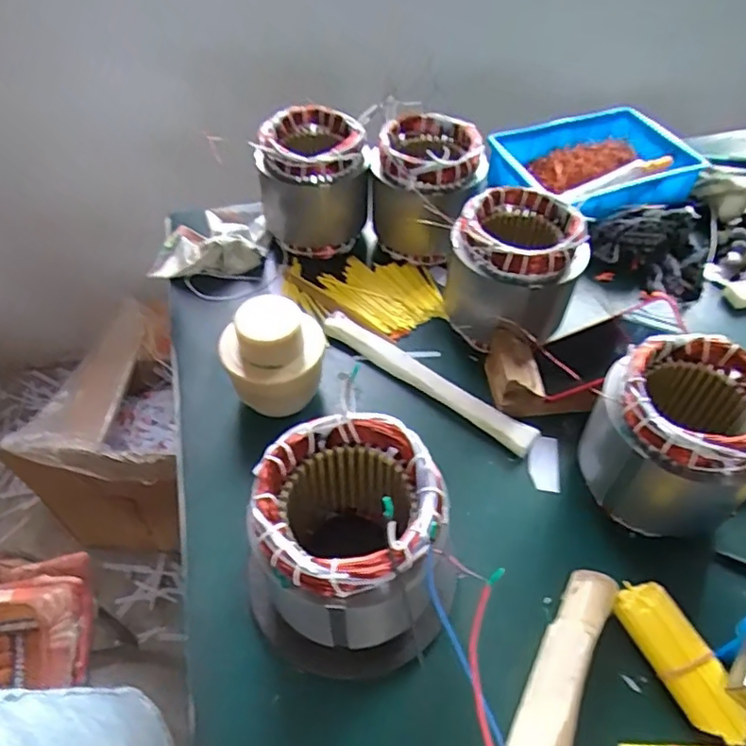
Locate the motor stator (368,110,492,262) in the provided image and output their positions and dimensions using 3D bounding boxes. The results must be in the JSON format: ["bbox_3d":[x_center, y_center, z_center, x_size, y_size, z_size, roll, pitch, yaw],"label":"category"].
[{"bbox_3d":[0.076,-0.252,0.833,0.134,0.171,0.139,1,50,-1],"label":"motor stator"}]

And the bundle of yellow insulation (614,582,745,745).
[{"bbox_3d":[0.263,0.249,0.512,0.056,0.041,0.136,-19,52,-14],"label":"bundle of yellow insulation"}]

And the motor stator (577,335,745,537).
[{"bbox_3d":[0.290,0.071,0.582,0.134,0.166,0.135,6,50,6],"label":"motor stator"}]

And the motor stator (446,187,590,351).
[{"bbox_3d":[0.172,-0.126,0.725,0.140,0.151,0.150,1,50,-1],"label":"motor stator"}]

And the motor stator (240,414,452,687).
[{"bbox_3d":[-0.020,0.158,0.498,0.160,0.181,0.158,0,49,1],"label":"motor stator"}]

